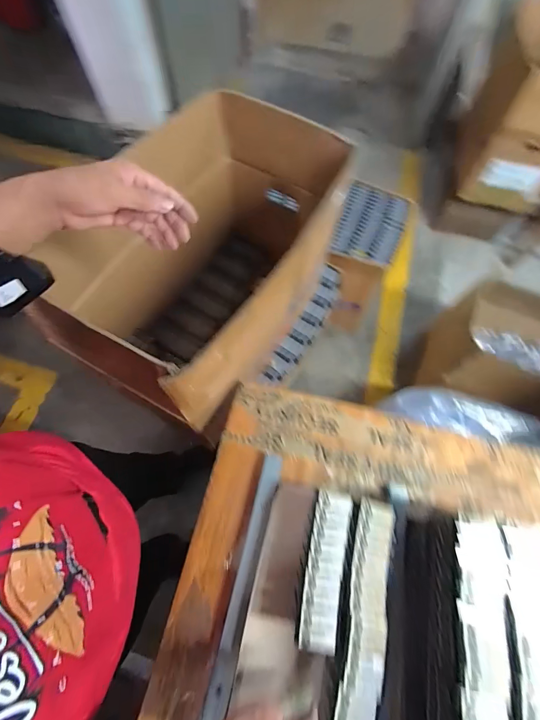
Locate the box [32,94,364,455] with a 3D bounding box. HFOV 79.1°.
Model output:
[{"bbox_3d":[-0.117,-0.183,0.732,0.379,0.417,0.624,24,69,9],"label":"box"}]

